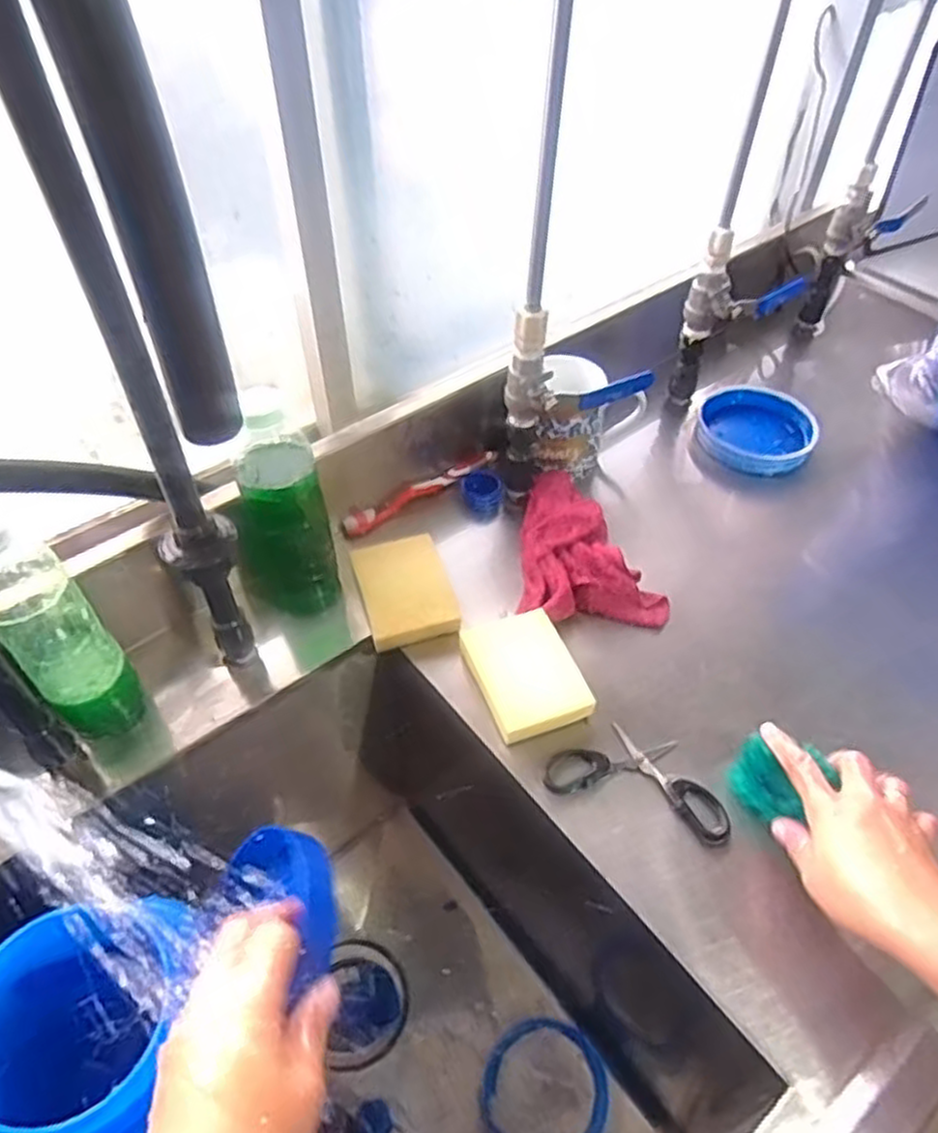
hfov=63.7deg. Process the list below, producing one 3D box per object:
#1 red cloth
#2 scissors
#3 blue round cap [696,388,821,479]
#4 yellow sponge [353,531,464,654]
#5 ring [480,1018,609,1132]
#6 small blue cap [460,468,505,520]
[{"bbox_3d":[0.114,-0.024,0.695,0.126,0.047,0.158,2,48,2],"label":"red cloth"},{"bbox_3d":[0.131,0.157,0.572,0.136,0.011,0.070,15,50,13],"label":"scissors"},{"bbox_3d":[0.313,-0.146,0.827,0.120,0.040,0.120,13,49,12],"label":"blue round cap"},{"bbox_3d":[-0.057,0.021,0.667,0.076,0.027,0.096,-14,50,-12],"label":"yellow sponge"},{"bbox_3d":[0.072,0.507,0.729,0.120,0.015,0.120,0,48,0],"label":"ring"},{"bbox_3d":[0.014,-0.072,0.764,0.044,0.036,0.040,0,48,0],"label":"small blue cap"}]

